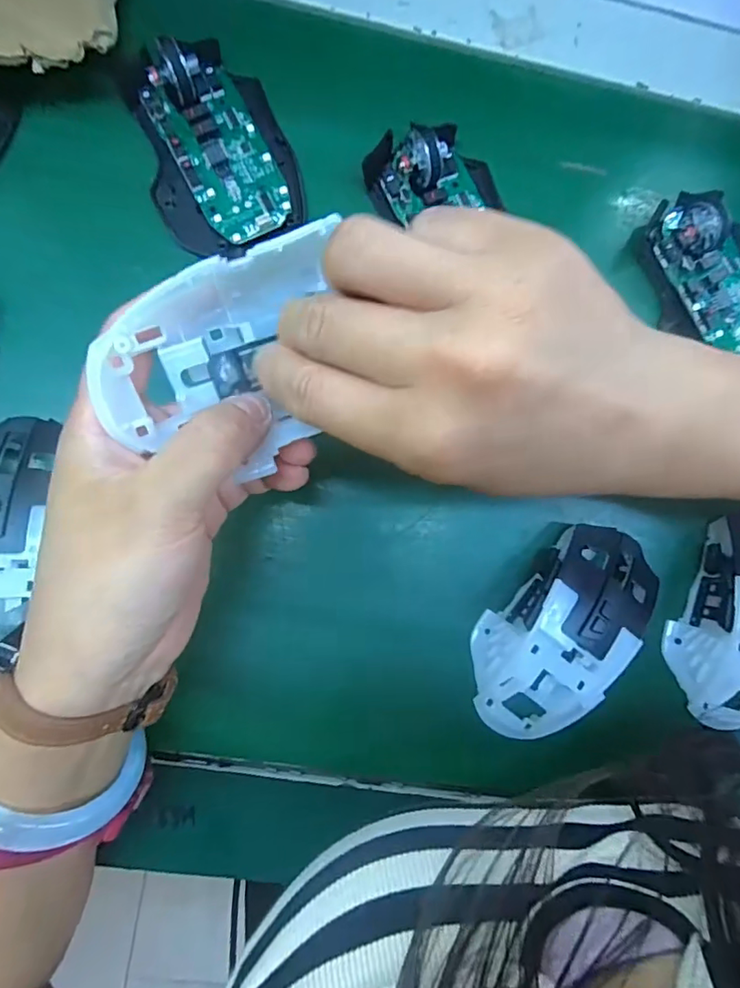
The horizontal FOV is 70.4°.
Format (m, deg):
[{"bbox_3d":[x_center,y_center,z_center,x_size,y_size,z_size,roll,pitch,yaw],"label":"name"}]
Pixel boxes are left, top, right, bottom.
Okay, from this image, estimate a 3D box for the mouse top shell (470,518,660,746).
[{"bbox_3d":[0.097,0.069,0.262,0.059,0.033,0.113,37,84,-3],"label":"mouse top shell"}]

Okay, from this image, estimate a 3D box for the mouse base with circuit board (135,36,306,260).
[{"bbox_3d":[-0.078,-0.176,0.264,0.074,0.028,0.099,-23,89,-7],"label":"mouse base with circuit board"}]

